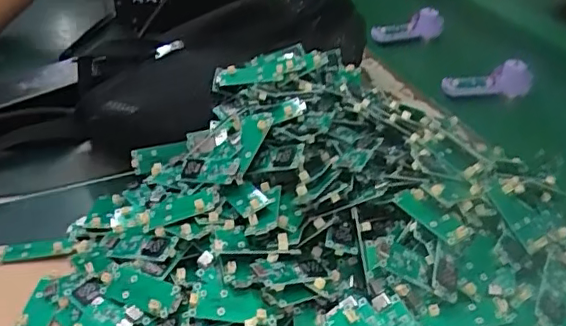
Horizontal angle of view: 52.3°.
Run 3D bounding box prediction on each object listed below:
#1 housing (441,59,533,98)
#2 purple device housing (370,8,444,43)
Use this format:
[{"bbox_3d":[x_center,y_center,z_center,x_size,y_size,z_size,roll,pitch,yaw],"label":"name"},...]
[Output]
[{"bbox_3d":[0.212,-0.086,0.597,0.095,0.033,0.020,-5,37,-8],"label":"housing"},{"bbox_3d":[0.152,-0.170,0.710,0.093,0.032,0.016,-9,37,-13],"label":"purple device housing"}]

